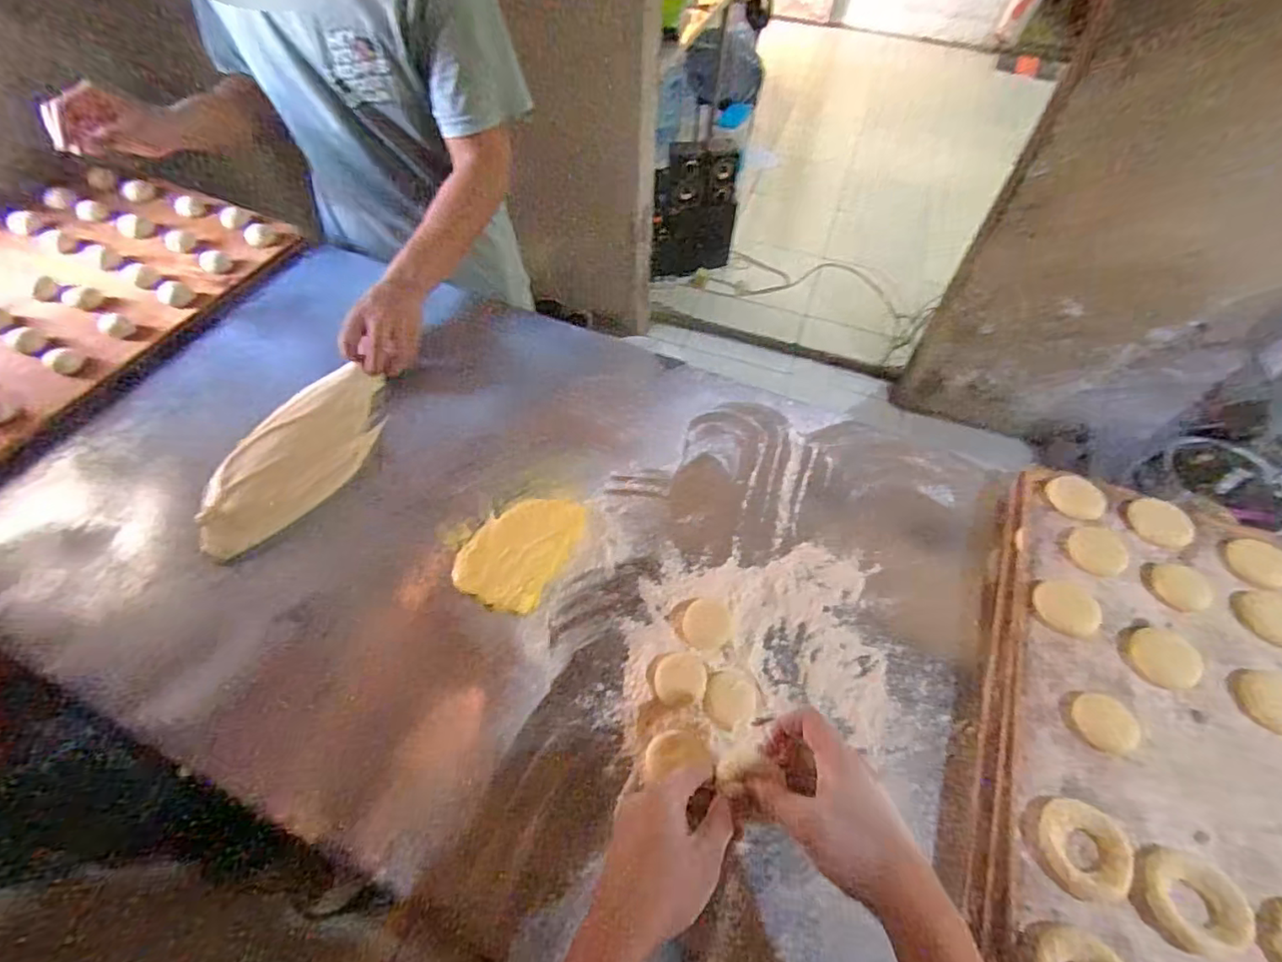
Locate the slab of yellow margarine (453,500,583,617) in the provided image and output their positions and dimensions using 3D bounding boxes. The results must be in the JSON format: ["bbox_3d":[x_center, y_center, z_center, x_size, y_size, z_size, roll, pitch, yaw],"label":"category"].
[{"bbox_3d":[-0.123,0.068,0.608,0.097,0.016,0.140,25,58,15],"label":"slab of yellow margarine"}]

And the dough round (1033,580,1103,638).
[{"bbox_3d":[0.404,0.120,0.550,0.054,0.009,0.056,1,55,-1],"label":"dough round"}]

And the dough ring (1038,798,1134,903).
[{"bbox_3d":[0.331,0.275,0.433,0.060,0.020,0.063,2,55,-2],"label":"dough ring"}]

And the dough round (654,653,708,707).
[{"bbox_3d":[0.036,0.182,0.533,0.046,0.018,0.046,1,55,-1],"label":"dough round"}]

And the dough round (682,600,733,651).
[{"bbox_3d":[0.065,0.141,0.567,0.047,0.012,0.047,1,55,-1],"label":"dough round"}]

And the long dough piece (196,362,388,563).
[{"bbox_3d":[-0.389,-0.029,0.657,0.114,0.032,0.256,20,57,11],"label":"long dough piece"}]

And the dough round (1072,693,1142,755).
[{"bbox_3d":[0.397,0.207,0.495,0.050,0.007,0.045,36,60,20],"label":"dough round"}]

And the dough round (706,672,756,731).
[{"bbox_3d":[0.082,0.199,0.530,0.046,0.006,0.051,3,55,0],"label":"dough round"}]

